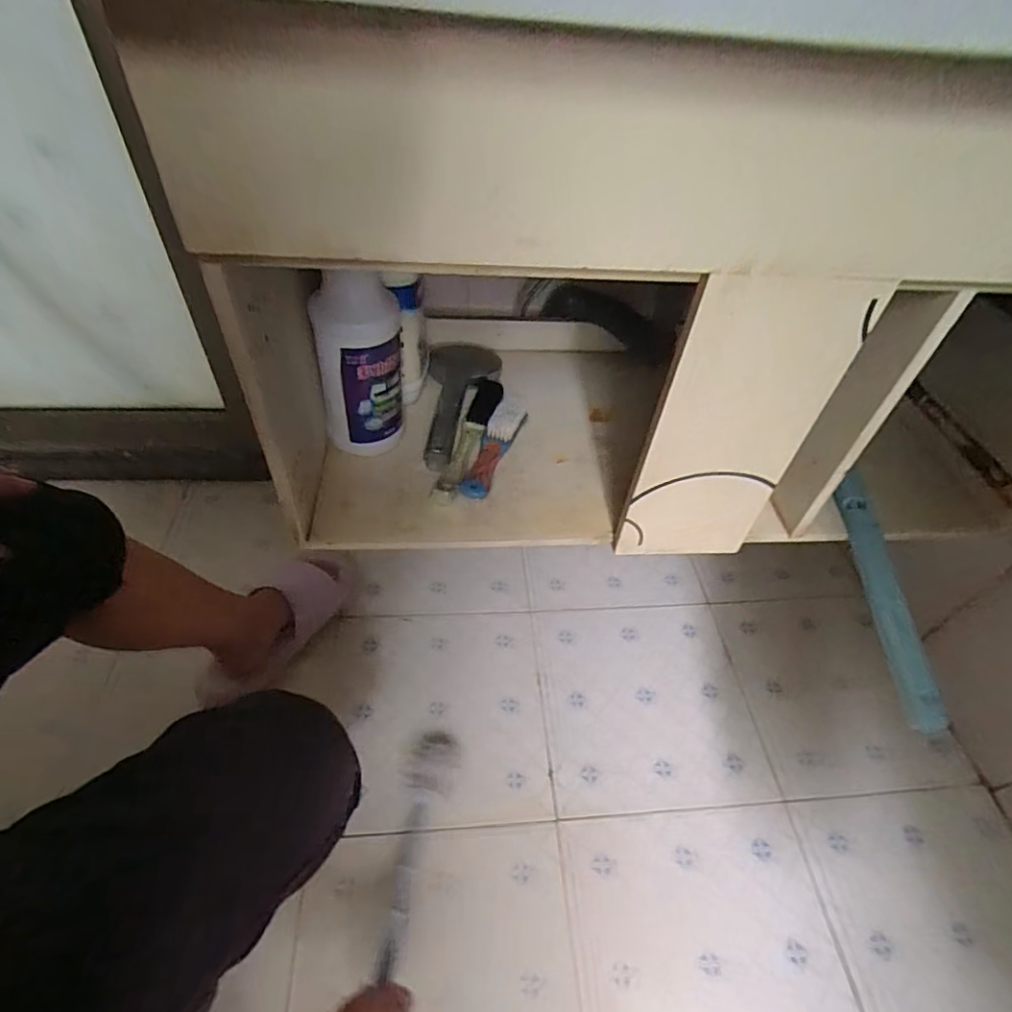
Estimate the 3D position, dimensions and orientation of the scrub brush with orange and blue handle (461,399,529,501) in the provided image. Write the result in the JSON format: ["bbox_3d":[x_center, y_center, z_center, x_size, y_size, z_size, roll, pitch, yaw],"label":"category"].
[{"bbox_3d":[-0.013,-0.067,0.615,0.034,0.030,0.147,18,48,13],"label":"scrub brush with orange and blue handle"}]

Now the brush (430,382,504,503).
[{"bbox_3d":[-0.039,-0.080,0.624,0.033,0.024,0.204,12,49,8],"label":"brush"}]

